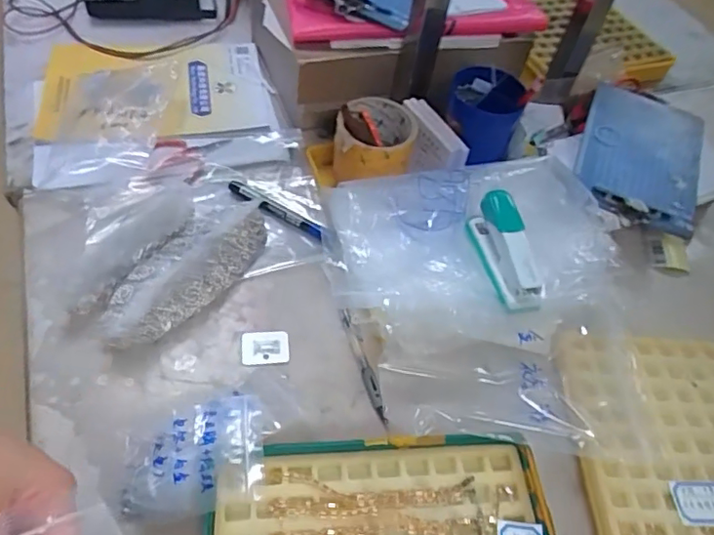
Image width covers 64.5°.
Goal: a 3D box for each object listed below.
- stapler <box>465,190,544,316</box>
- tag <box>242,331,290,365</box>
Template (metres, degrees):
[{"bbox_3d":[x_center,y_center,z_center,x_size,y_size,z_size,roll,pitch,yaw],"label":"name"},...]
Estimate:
[{"bbox_3d":[0.152,-0.018,0.574,0.048,0.060,0.125,-4,54,-11],"label":"stapler"},{"bbox_3d":[-0.091,0.078,0.556,0.046,0.004,0.035,0,53,-7],"label":"tag"}]

